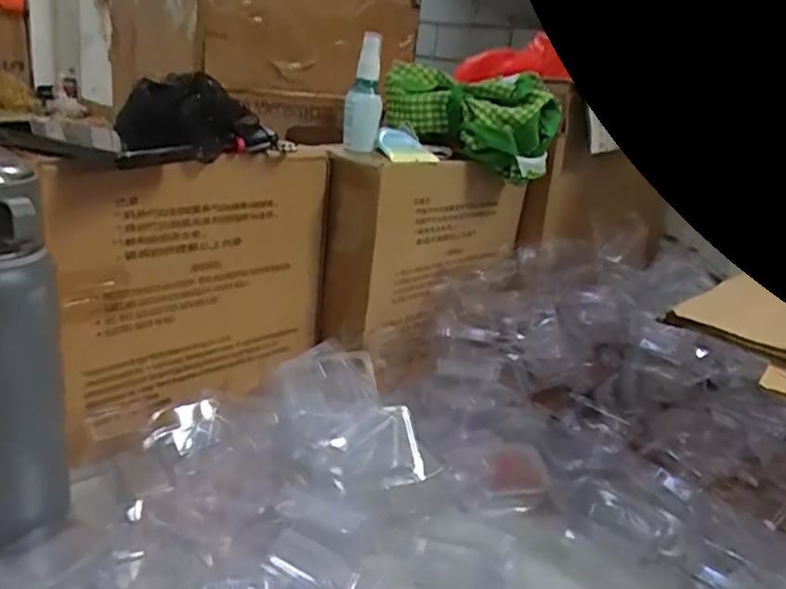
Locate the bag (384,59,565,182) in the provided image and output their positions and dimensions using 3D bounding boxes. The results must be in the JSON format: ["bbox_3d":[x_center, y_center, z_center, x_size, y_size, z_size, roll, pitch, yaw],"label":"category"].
[{"bbox_3d":[0.085,-0.212,0.746,0.218,0.101,0.081,21,23,34],"label":"bag"}]

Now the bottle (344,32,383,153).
[{"bbox_3d":[-0.031,-0.214,0.662,0.037,0.118,0.031,7,19,-2],"label":"bottle"}]

